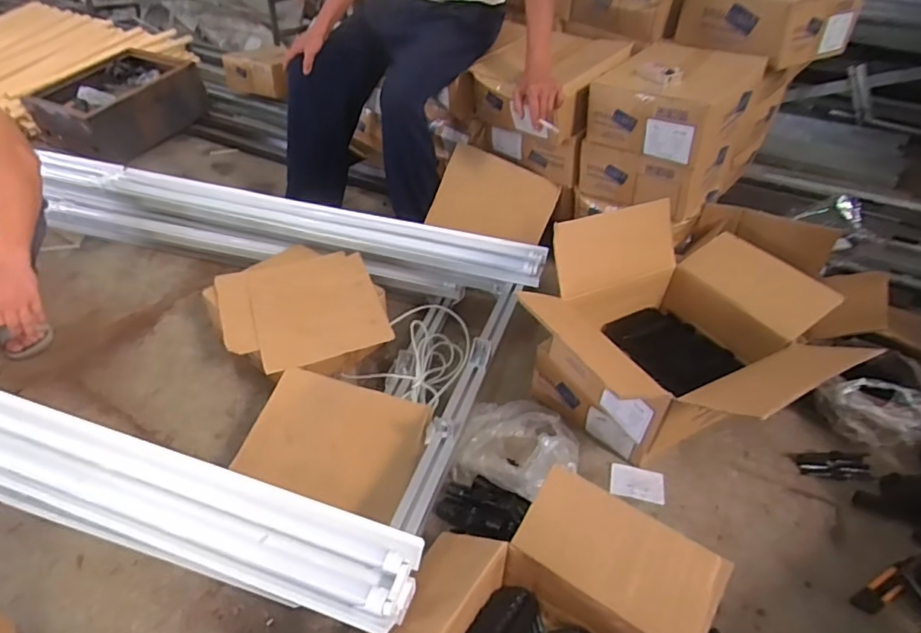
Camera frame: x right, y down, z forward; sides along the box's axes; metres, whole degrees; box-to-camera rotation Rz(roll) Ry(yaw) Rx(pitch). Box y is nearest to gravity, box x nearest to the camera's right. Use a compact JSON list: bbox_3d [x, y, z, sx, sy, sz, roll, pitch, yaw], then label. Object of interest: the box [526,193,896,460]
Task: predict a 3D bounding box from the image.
[{"bbox_3d":[0.423,0.055,1.019,0.580,0.340,0.453,-20,43,-24],"label":"box"}]

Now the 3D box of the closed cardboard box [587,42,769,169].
[{"bbox_3d":[0.539,-0.547,1.373,0.306,0.155,0.396,29,46,31],"label":"closed cardboard box"}]

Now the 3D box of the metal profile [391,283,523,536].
[{"bbox_3d":[0.020,0.114,1.026,0.056,0.043,0.659,11,40,13],"label":"metal profile"}]

